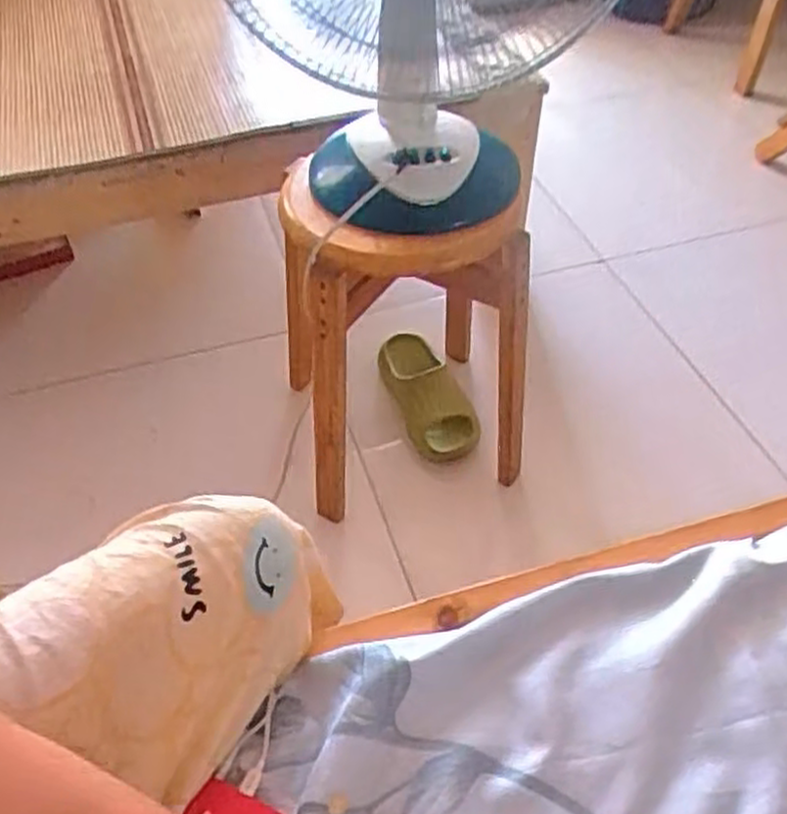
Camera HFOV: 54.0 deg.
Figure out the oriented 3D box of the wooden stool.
[{"bbox_3d":[0.011,-0.147,1.106,0.309,0.449,0.345,-11,48,-8],"label":"wooden stool"}]

